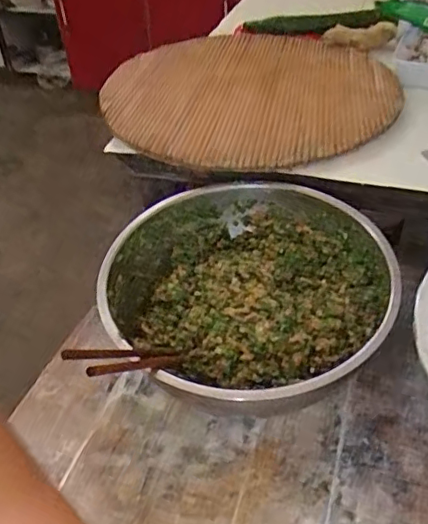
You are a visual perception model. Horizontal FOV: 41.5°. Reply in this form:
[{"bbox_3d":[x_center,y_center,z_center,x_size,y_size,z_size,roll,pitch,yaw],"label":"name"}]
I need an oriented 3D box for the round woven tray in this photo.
[{"bbox_3d":[0.050,-0.255,0.843,0.412,0.030,0.397,-3,41,3],"label":"round woven tray"}]

